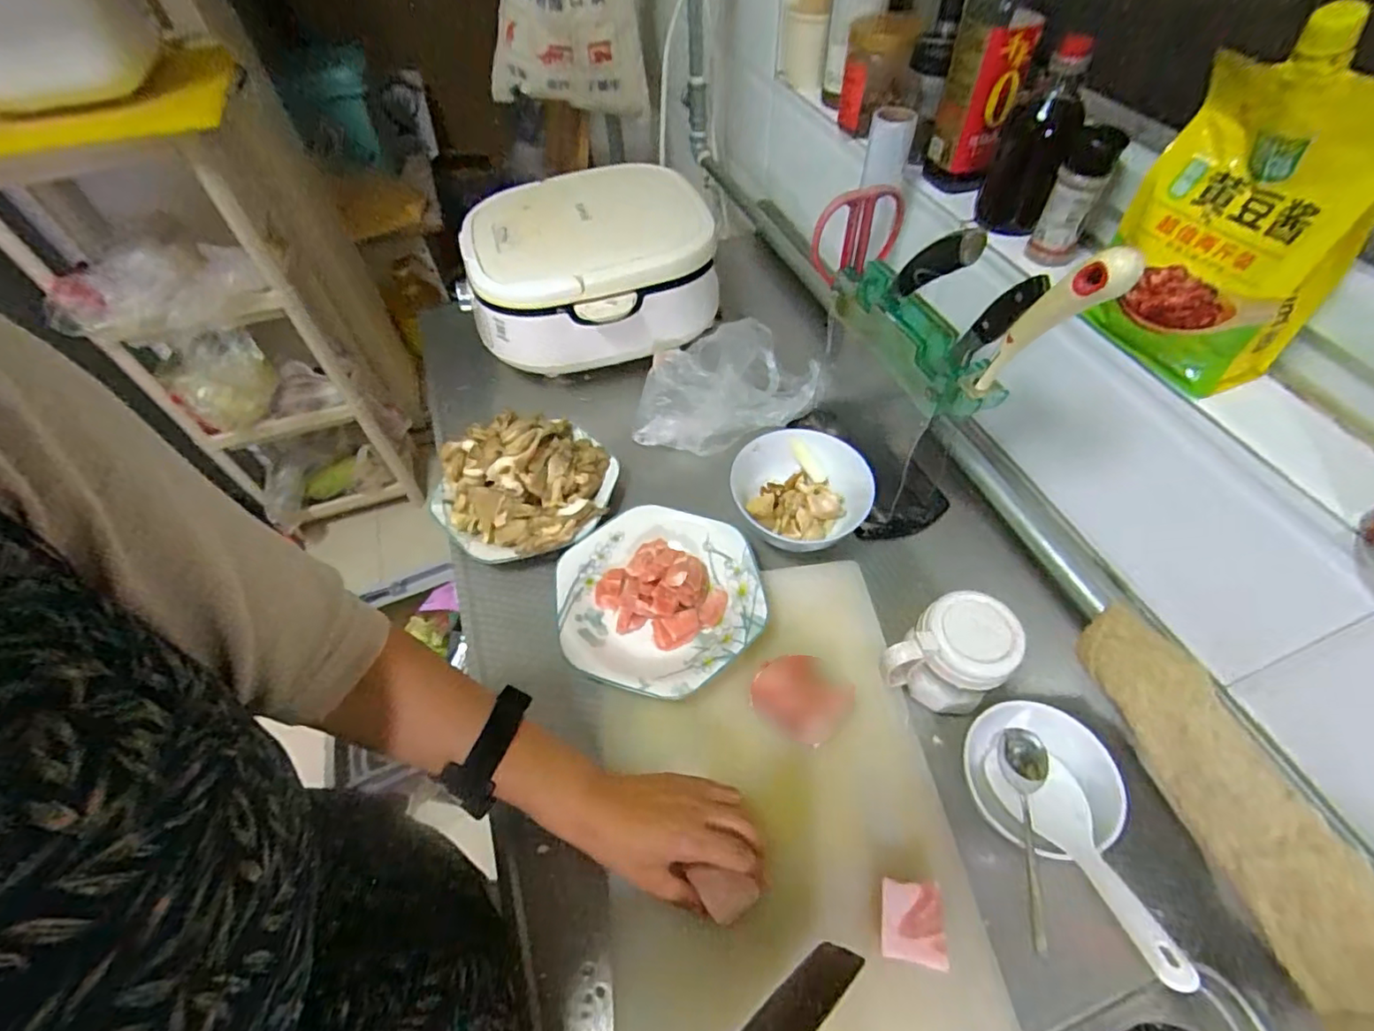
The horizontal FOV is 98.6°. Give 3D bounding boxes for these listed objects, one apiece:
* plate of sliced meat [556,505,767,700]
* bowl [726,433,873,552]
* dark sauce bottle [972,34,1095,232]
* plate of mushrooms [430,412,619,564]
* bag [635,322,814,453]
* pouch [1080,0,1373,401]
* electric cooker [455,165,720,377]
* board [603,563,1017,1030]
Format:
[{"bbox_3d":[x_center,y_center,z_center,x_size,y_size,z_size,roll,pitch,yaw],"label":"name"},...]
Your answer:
[{"bbox_3d":[-0.027,0.079,0.581,0.193,0.038,0.199,-1,54,2],"label":"plate of sliced meat"},{"bbox_3d":[0.119,-0.020,0.634,0.144,0.065,0.139,-1,54,2],"label":"bowl"},{"bbox_3d":[0.316,-0.333,0.542,0.060,0.163,0.071,20,57,16],"label":"dark sauce bottle"},{"bbox_3d":[-0.181,-0.046,0.649,0.202,0.091,0.187,-21,56,-13],"label":"plate of mushrooms"},{"bbox_3d":[0.049,-0.169,0.758,0.223,0.075,0.175,-2,54,1],"label":"bag"},{"bbox_3d":[0.361,-0.190,0.385,0.062,0.198,0.133,-39,61,-23],"label":"pouch"},{"bbox_3d":[-0.132,-0.319,0.790,0.314,0.145,0.232,-20,56,-12],"label":"electric cooker"},{"bbox_3d":[0.067,0.227,0.493,0.266,0.022,0.389,-9,54,1],"label":"board"}]

